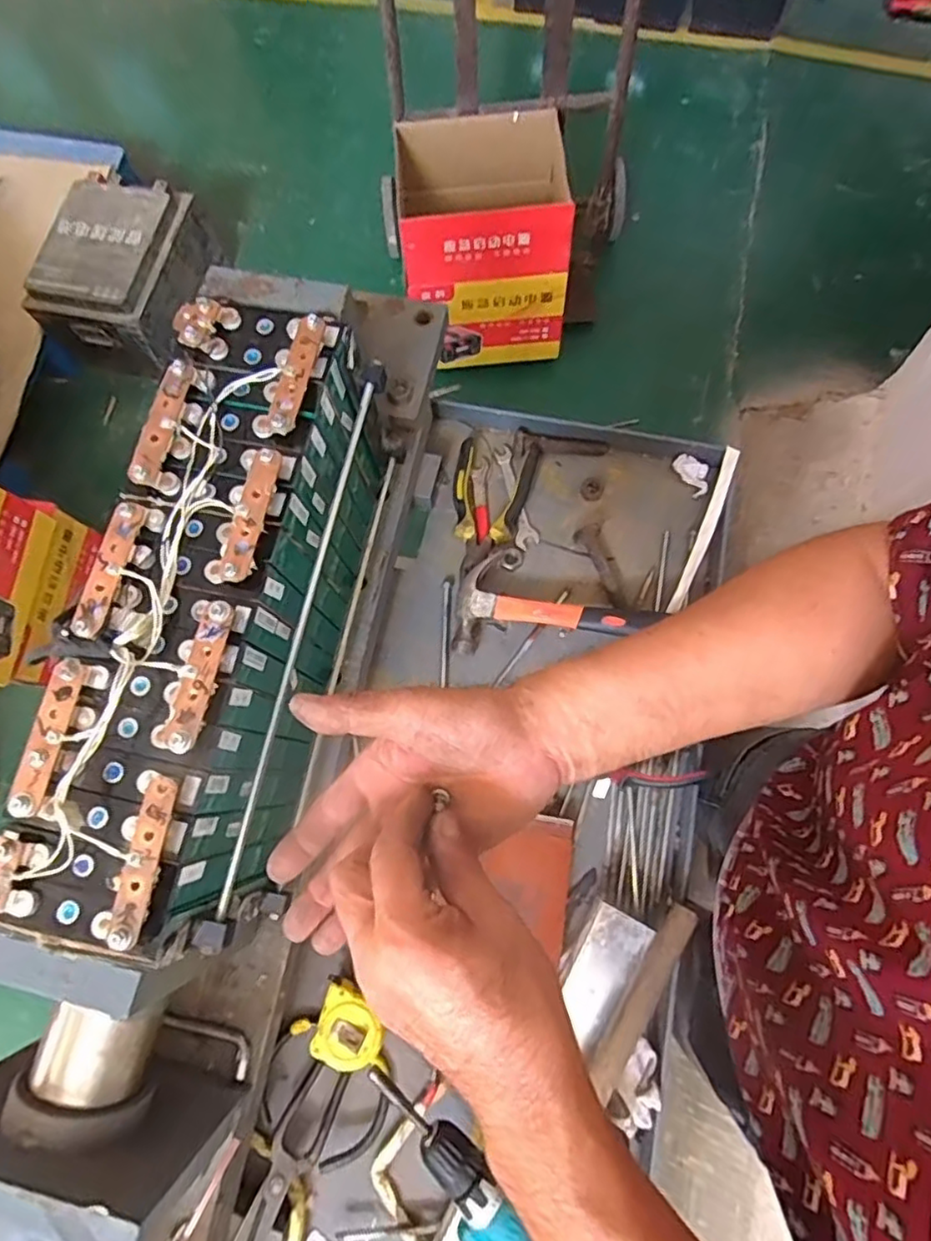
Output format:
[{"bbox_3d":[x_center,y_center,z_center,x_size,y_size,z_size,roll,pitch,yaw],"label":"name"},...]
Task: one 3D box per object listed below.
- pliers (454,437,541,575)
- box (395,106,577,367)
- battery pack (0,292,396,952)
[{"bbox_3d":[0.029,-0.148,0.785,0.097,0.025,0.178,11,76,5],"label":"pliers"},{"bbox_3d":[0.046,-0.864,1.451,0.370,0.391,0.328,-6,75,1],"label":"box"},{"bbox_3d":[-0.208,-0.007,0.557,0.154,0.210,0.500,12,76,5],"label":"battery pack"}]

